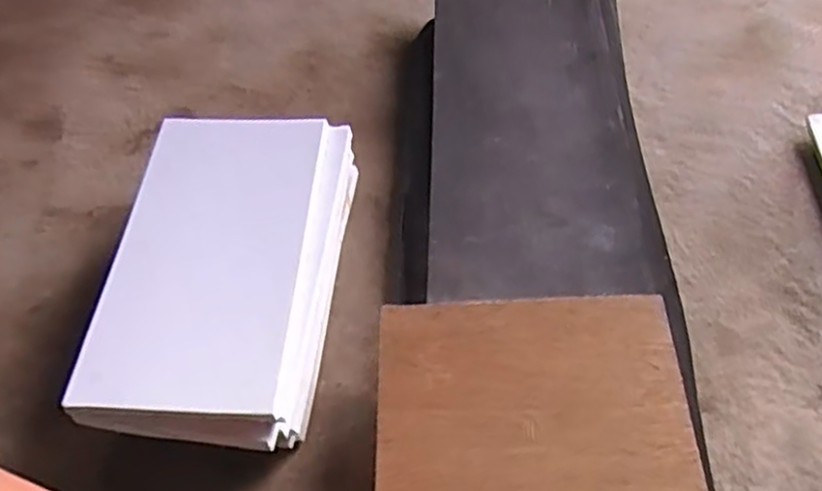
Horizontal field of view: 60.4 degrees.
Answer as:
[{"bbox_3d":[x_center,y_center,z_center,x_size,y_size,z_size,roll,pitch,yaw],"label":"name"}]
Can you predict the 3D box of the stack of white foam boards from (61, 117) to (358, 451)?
[{"bbox_3d":[-0.158,0.027,0.604,0.172,0.092,0.288,4,55,5],"label":"stack of white foam boards"}]

